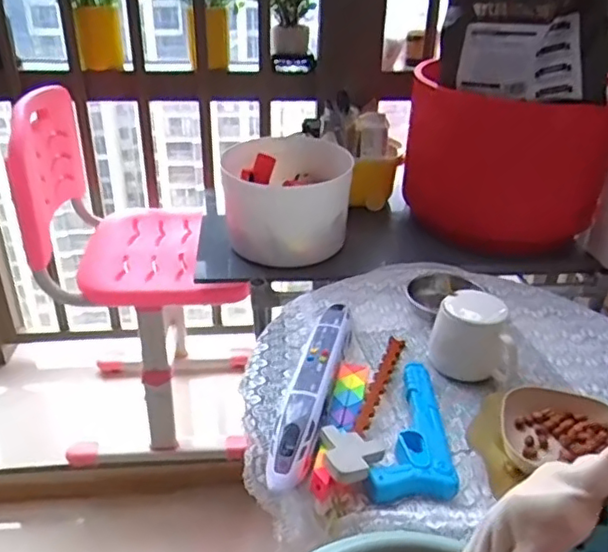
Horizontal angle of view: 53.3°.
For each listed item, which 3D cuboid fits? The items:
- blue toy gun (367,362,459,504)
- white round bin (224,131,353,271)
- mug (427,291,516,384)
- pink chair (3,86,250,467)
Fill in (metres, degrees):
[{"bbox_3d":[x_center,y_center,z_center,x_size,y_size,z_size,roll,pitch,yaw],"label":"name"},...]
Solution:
[{"bbox_3d":[0.138,0.174,0.689,0.082,0.035,0.218,11,31,16],"label":"blue toy gun"},{"bbox_3d":[-0.028,-0.145,1.111,0.215,0.157,0.221,1,30,-1],"label":"white round bin"},{"bbox_3d":[0.221,0.079,0.796,0.103,0.096,0.080,11,31,16],"label":"mug"},{"bbox_3d":[-0.332,0.018,1.244,0.347,0.711,0.435,-6,31,-13],"label":"pink chair"}]

